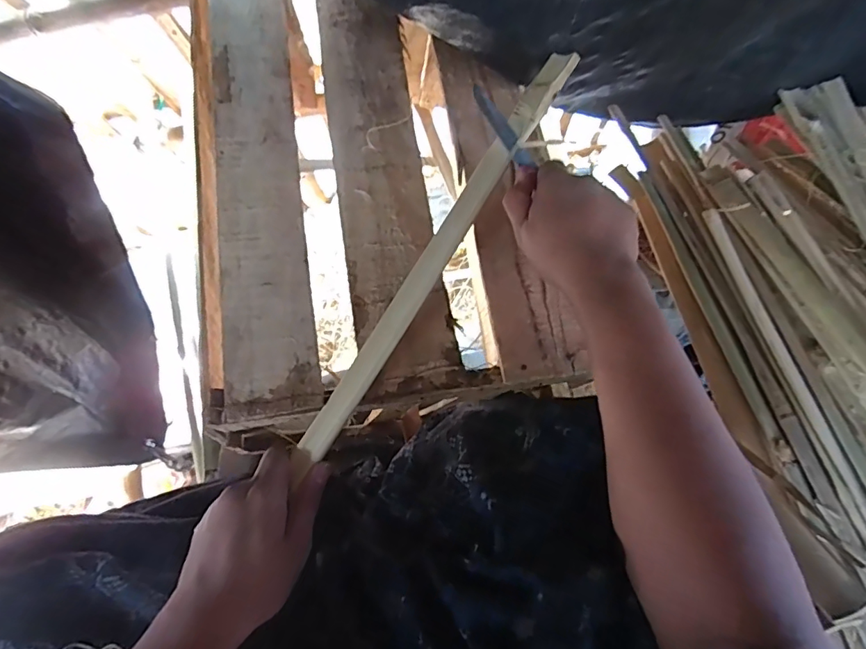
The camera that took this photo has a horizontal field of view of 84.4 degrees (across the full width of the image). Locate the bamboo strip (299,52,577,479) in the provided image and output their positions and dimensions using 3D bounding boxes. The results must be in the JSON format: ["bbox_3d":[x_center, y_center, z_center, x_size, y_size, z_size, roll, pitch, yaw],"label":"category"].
[{"bbox_3d":[0.008,-0.066,0.405,0.025,0.015,0.420,31,81,7],"label":"bamboo strip"}]

